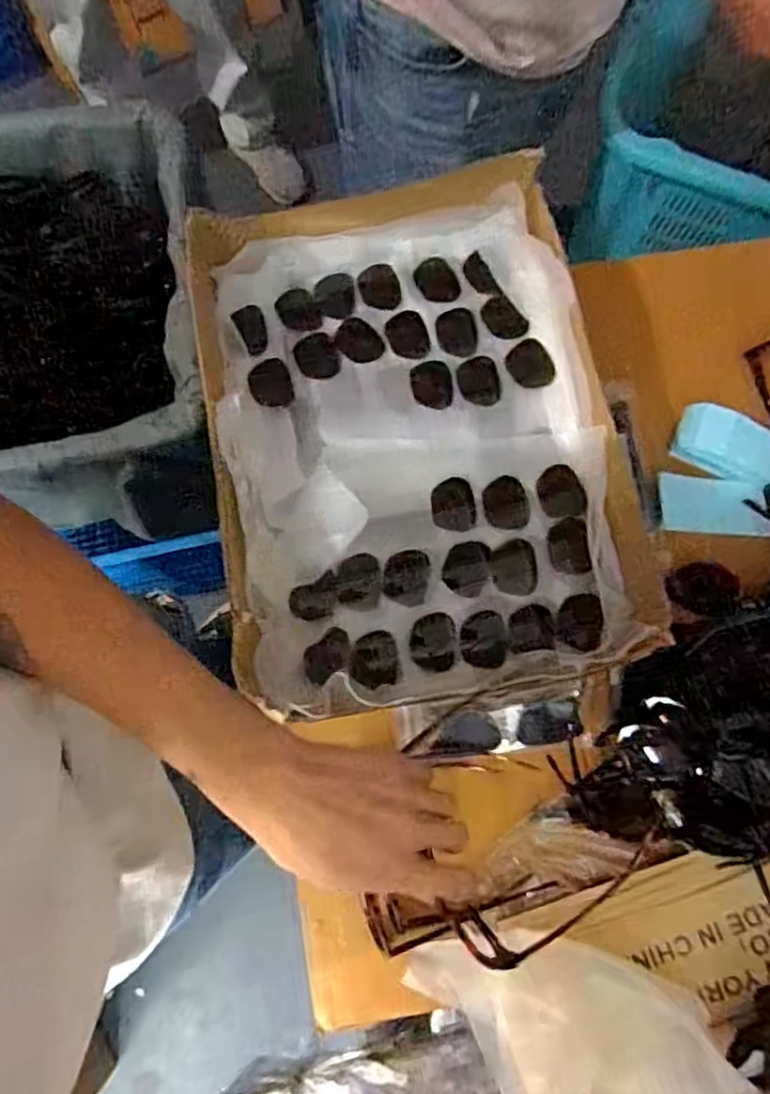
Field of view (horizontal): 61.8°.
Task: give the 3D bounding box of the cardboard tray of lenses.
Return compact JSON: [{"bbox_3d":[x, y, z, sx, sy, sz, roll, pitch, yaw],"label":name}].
[{"bbox_3d":[0.023,-0.093,0.551,0.316,0.093,0.420,-12,79,-3],"label":"cardboard tray of lenses"}]

